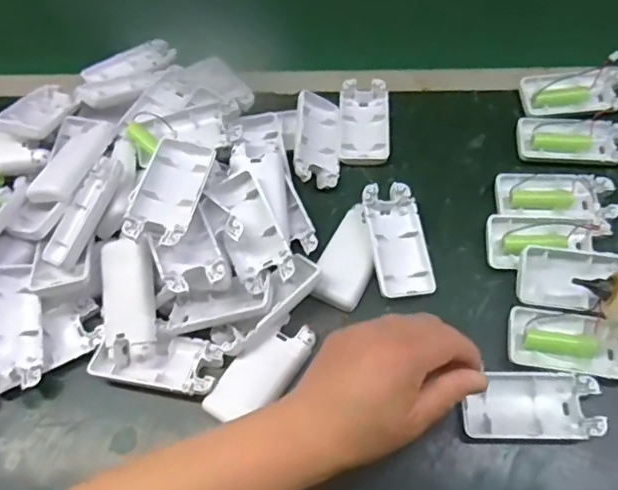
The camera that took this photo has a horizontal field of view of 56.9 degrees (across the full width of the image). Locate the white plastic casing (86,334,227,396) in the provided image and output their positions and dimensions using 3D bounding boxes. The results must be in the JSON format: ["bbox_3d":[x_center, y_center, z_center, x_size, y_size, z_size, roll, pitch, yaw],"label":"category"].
[{"bbox_3d":[-0.113,0.083,0.423,0.091,0.016,0.040,9,62,7],"label":"white plastic casing"}]

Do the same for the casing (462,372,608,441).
[{"bbox_3d":[0.157,0.114,0.404,0.092,0.015,0.047,0,62,3],"label":"casing"}]

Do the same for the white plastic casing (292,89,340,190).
[{"bbox_3d":[0.006,-0.095,0.518,0.045,0.016,0.095,20,58,-26],"label":"white plastic casing"}]

